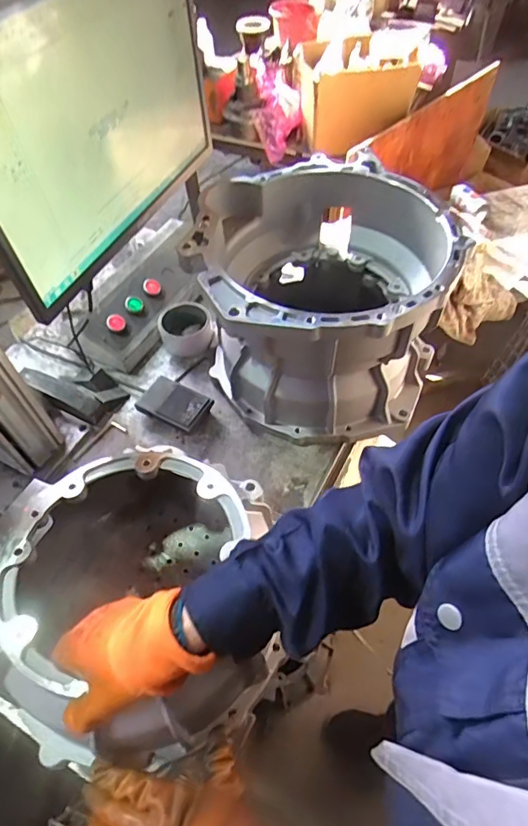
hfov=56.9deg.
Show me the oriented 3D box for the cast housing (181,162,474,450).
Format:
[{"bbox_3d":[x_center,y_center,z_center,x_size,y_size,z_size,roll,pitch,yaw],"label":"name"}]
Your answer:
[{"bbox_3d":[0.076,-0.150,0.694,0.311,0.253,0.323,-19,56,-10],"label":"cast housing"}]

